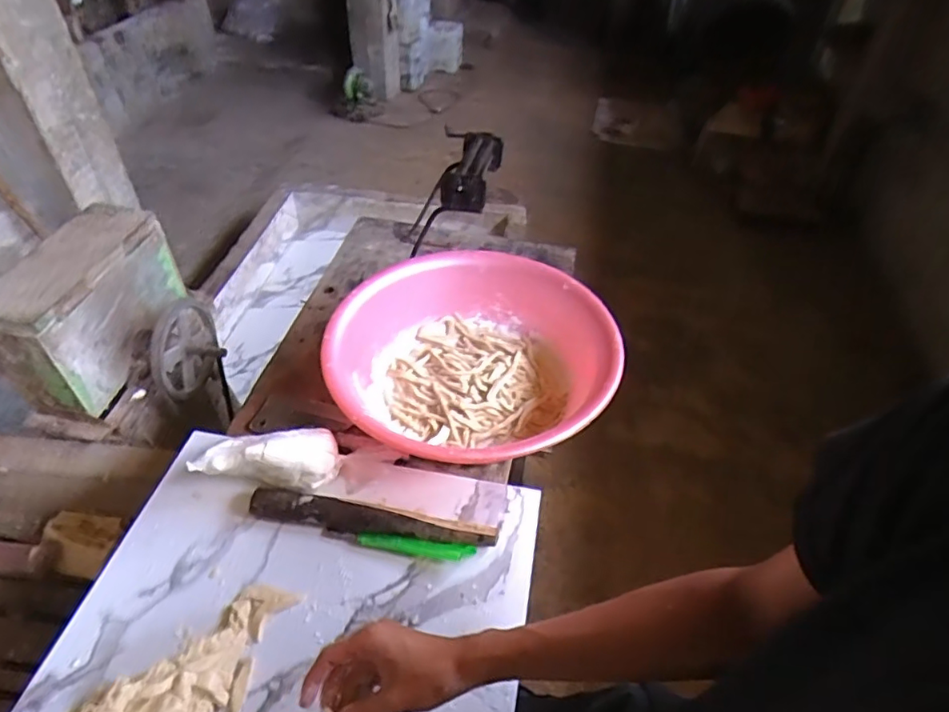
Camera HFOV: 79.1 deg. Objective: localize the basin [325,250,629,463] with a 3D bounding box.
[{"bbox_3d":[-0.002,0.000,0.866,0.394,0.152,0.402,1,43,-1],"label":"basin"}]

